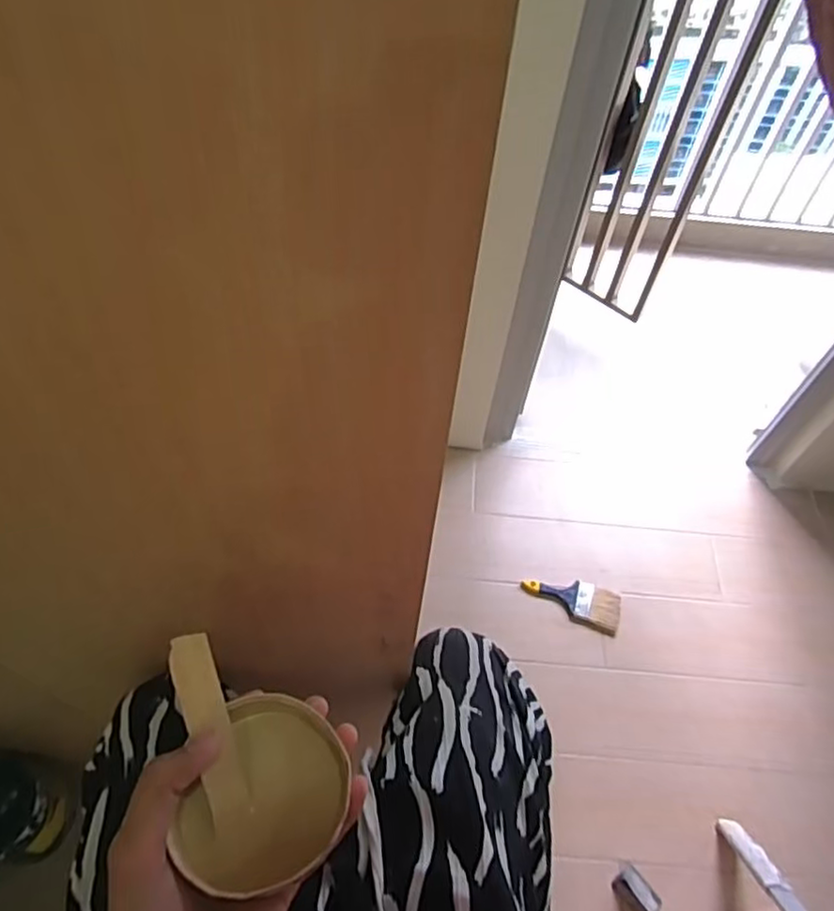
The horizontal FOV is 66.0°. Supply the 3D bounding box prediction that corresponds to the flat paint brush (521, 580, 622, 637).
[{"bbox_3d":[0.382,0.349,1.574,0.235,0.033,0.107,21,59,13],"label":"flat paint brush"}]

